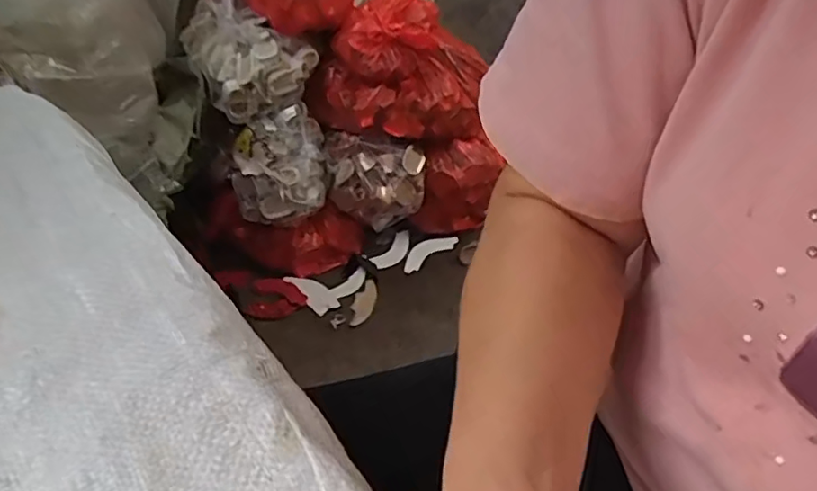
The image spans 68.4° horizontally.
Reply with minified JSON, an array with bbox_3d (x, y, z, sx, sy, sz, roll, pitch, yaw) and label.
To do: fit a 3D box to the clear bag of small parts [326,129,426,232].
[{"bbox_3d":[-0.066,-0.121,1.168,0.187,0.131,0.121,5,48,3],"label":"clear bag of small parts"}]

